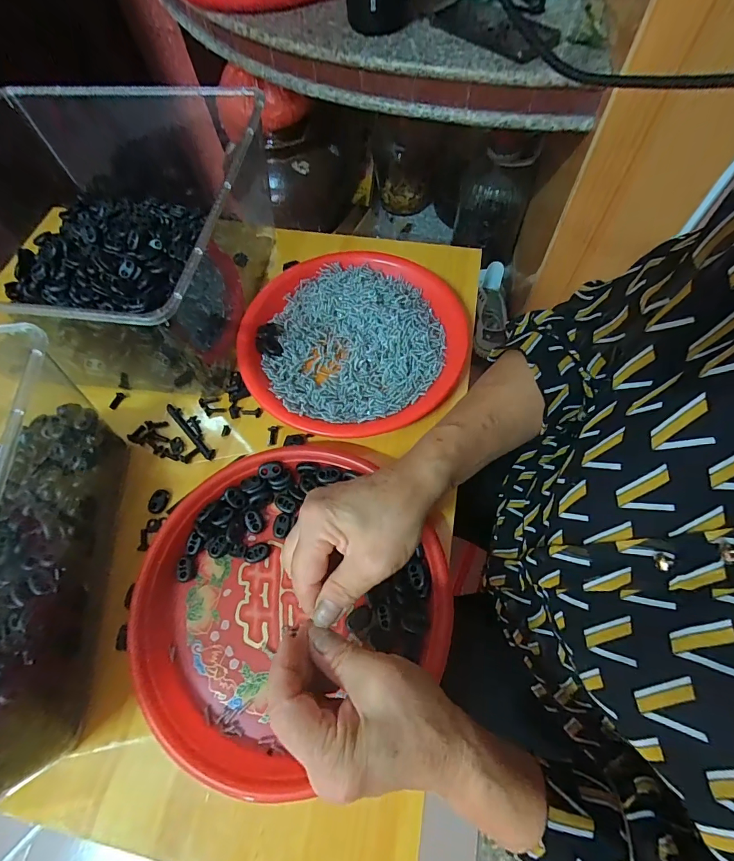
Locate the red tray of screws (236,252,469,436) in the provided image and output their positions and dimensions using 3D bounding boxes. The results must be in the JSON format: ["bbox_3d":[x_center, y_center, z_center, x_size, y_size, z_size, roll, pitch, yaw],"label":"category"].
[{"bbox_3d":[-0.014,-0.097,0.417,0.221,0.026,0.219,-6,64,1],"label":"red tray of screws"}]

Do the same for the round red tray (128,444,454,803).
[{"bbox_3d":[-0.065,0.123,0.322,0.228,0.028,0.217,-1,65,3],"label":"round red tray"}]

